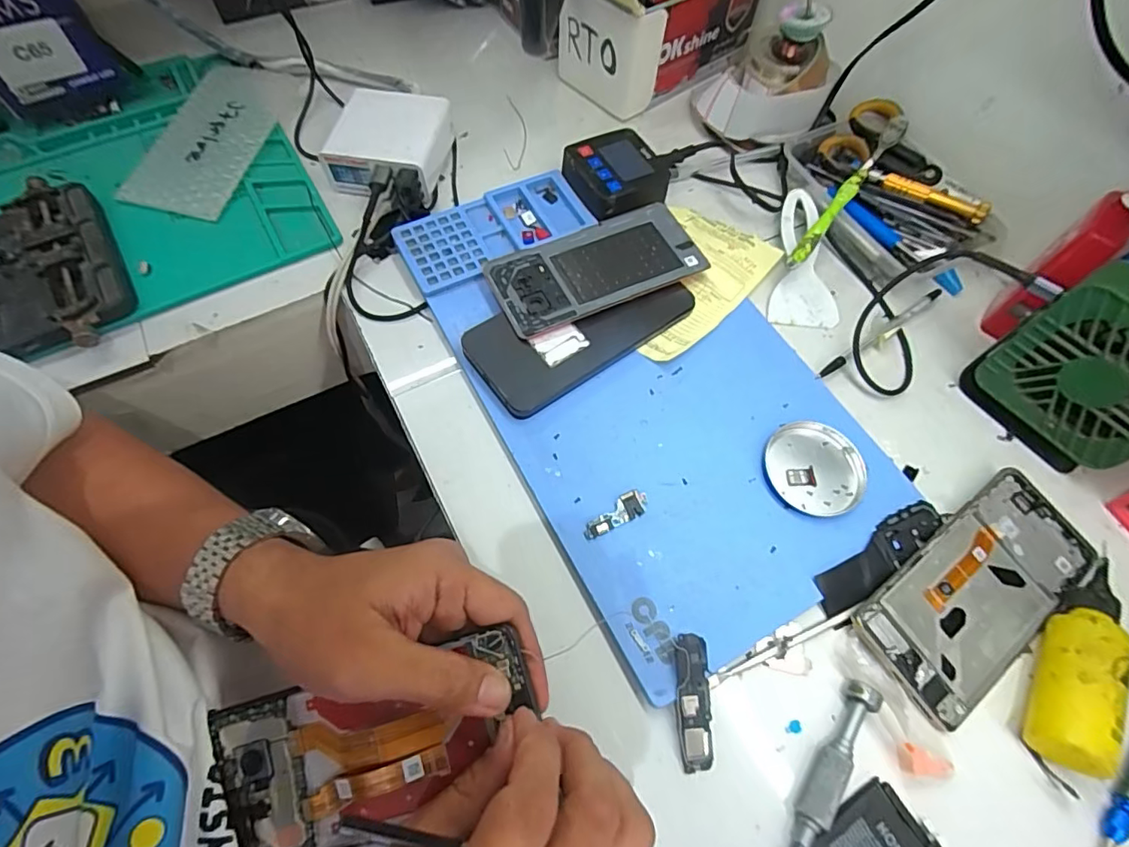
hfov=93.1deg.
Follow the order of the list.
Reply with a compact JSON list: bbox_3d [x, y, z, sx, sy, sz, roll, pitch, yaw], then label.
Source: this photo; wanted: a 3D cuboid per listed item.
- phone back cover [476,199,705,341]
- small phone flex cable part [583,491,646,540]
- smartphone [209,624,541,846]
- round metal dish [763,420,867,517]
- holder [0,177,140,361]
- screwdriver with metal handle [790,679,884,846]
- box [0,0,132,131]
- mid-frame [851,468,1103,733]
[{"bbox_3d":[0.025,-0.117,0.403,0.159,0.009,0.072,-23,66,-14],"label":"phone back cover"},{"bbox_3d":[0.032,0.056,0.330,0.044,0.005,0.017,-24,66,-14],"label":"small phone flex cable part"},{"bbox_3d":[-0.088,0.151,0.251,0.155,0.011,0.073,-20,82,3],"label":"smartphone"},{"bbox_3d":[0.166,0.028,0.351,0.064,0.005,0.062,1,63,-2],"label":"round metal dish"},{"bbox_3d":[-0.385,-0.114,0.399,0.092,0.022,0.169,-31,68,-17],"label":"holder"},{"bbox_3d":[0.133,0.183,0.273,0.018,0.014,0.108,35,67,14],"label":"screwdriver with metal handle"},{"bbox_3d":[-0.469,-0.351,0.459,0.098,0.104,0.131,-31,68,-17],"label":"box"},{"bbox_3d":[0.252,0.099,0.322,0.163,0.014,0.075,-31,68,-17],"label":"mid-frame"}]

